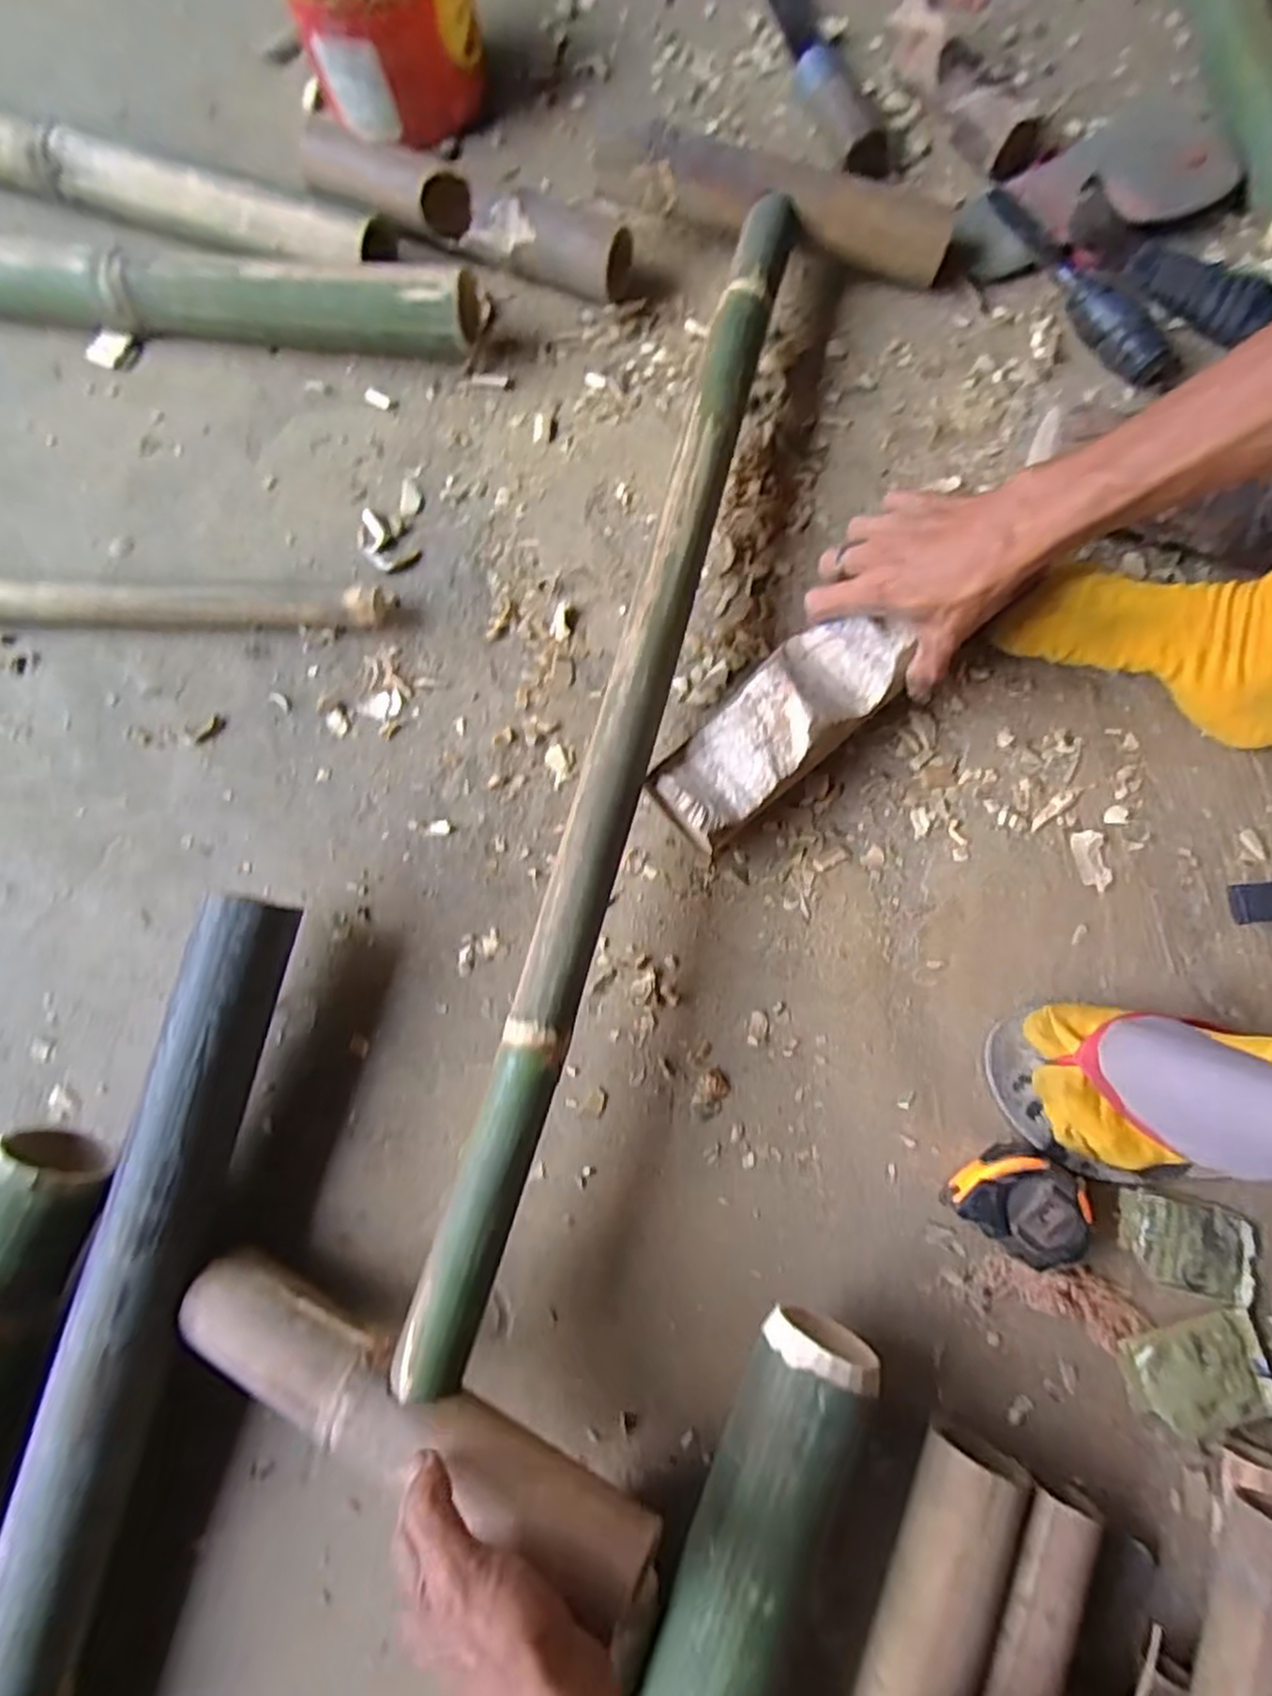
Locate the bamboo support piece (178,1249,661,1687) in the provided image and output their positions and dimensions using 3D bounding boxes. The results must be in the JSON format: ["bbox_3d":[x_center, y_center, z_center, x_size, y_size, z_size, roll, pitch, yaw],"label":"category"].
[{"bbox_3d":[-0.116,0.283,0.370,0.274,0.038,0.046,15,77,21],"label":"bamboo support piece"}]

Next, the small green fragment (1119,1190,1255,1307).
[{"bbox_3d":[0.333,0.241,0.454,0.078,0.006,0.053,12,77,4],"label":"small green fragment"}]

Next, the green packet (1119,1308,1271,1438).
[{"bbox_3d":[0.330,0.306,0.437,0.078,0.013,0.052,-13,77,-2],"label":"green packet"}]

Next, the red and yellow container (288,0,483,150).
[{"bbox_3d":[-0.213,-0.706,0.642,0.151,0.094,0.146,-13,77,-2],"label":"red and yellow container"}]

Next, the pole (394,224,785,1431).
[{"bbox_3d":[-0.001,-0.092,0.467,0.039,0.033,0.773,15,79,4],"label":"pole"}]

